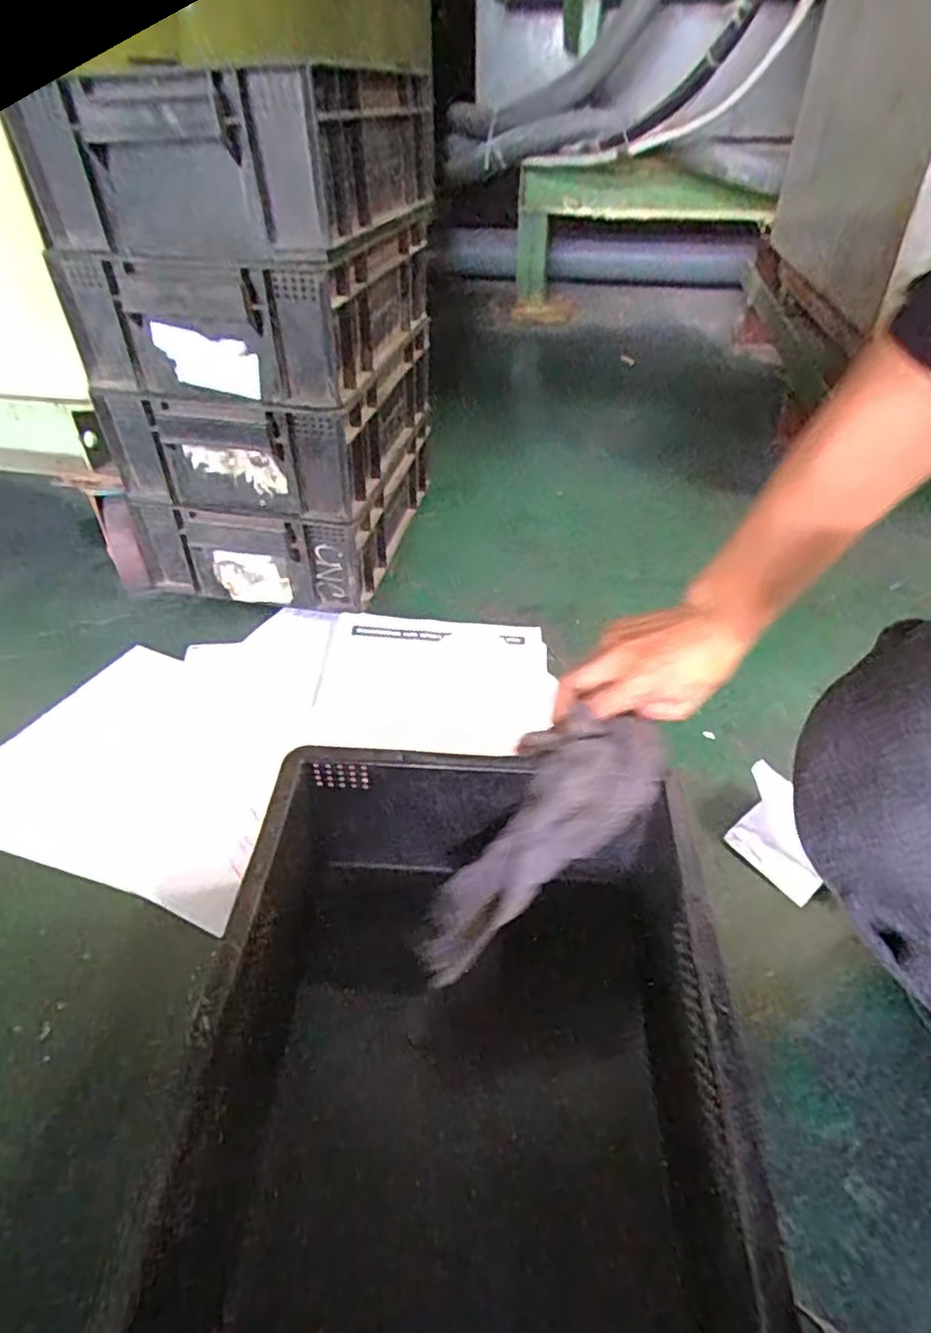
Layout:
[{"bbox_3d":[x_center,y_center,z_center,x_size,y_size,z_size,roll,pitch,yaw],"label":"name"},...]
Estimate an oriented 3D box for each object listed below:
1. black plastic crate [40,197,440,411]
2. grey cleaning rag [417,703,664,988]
[{"bbox_3d":[-0.174,-0.359,0.657,0.226,0.106,0.342,8,40,10],"label":"black plastic crate"},{"bbox_3d":[0.038,0.101,0.421,0.192,0.042,0.084,-47,50,0],"label":"grey cleaning rag"}]

